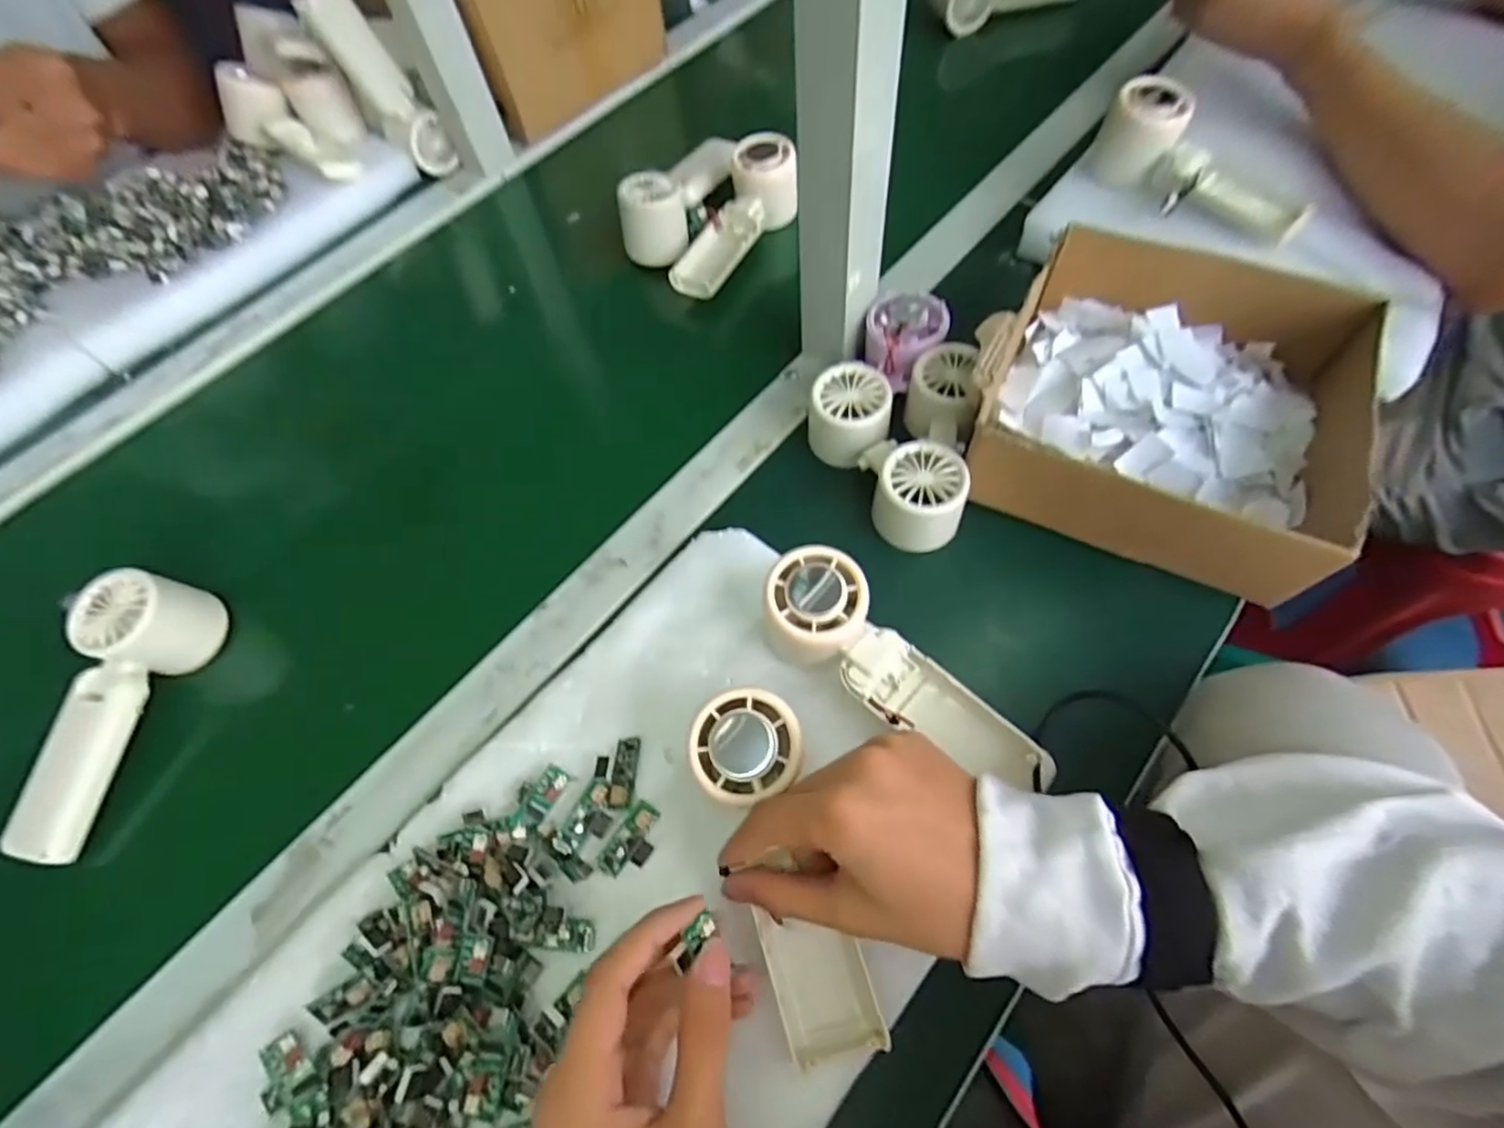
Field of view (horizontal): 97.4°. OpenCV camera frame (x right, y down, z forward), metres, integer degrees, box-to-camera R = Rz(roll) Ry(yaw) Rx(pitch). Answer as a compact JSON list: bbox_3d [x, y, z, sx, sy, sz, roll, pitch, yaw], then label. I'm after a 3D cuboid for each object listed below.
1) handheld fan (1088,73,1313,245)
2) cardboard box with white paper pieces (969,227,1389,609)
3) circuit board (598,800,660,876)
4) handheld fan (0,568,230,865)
[{"bbox_3d":[0.330,-0.295,0.494,0.052,0.063,0.161,-29,64,-10],"label":"handheld fan"},{"bbox_3d":[0.259,-0.110,0.421,0.206,0.062,0.209,22,67,15],"label":"cardboard box with white paper pieces"},{"bbox_3d":[-0.061,0.145,0.344,0.021,0.010,0.038,30,70,18],"label":"circuit board"},{"bbox_3d":[-0.391,0.089,0.397,0.047,0.055,0.163,8,66,6],"label":"handheld fan"}]

